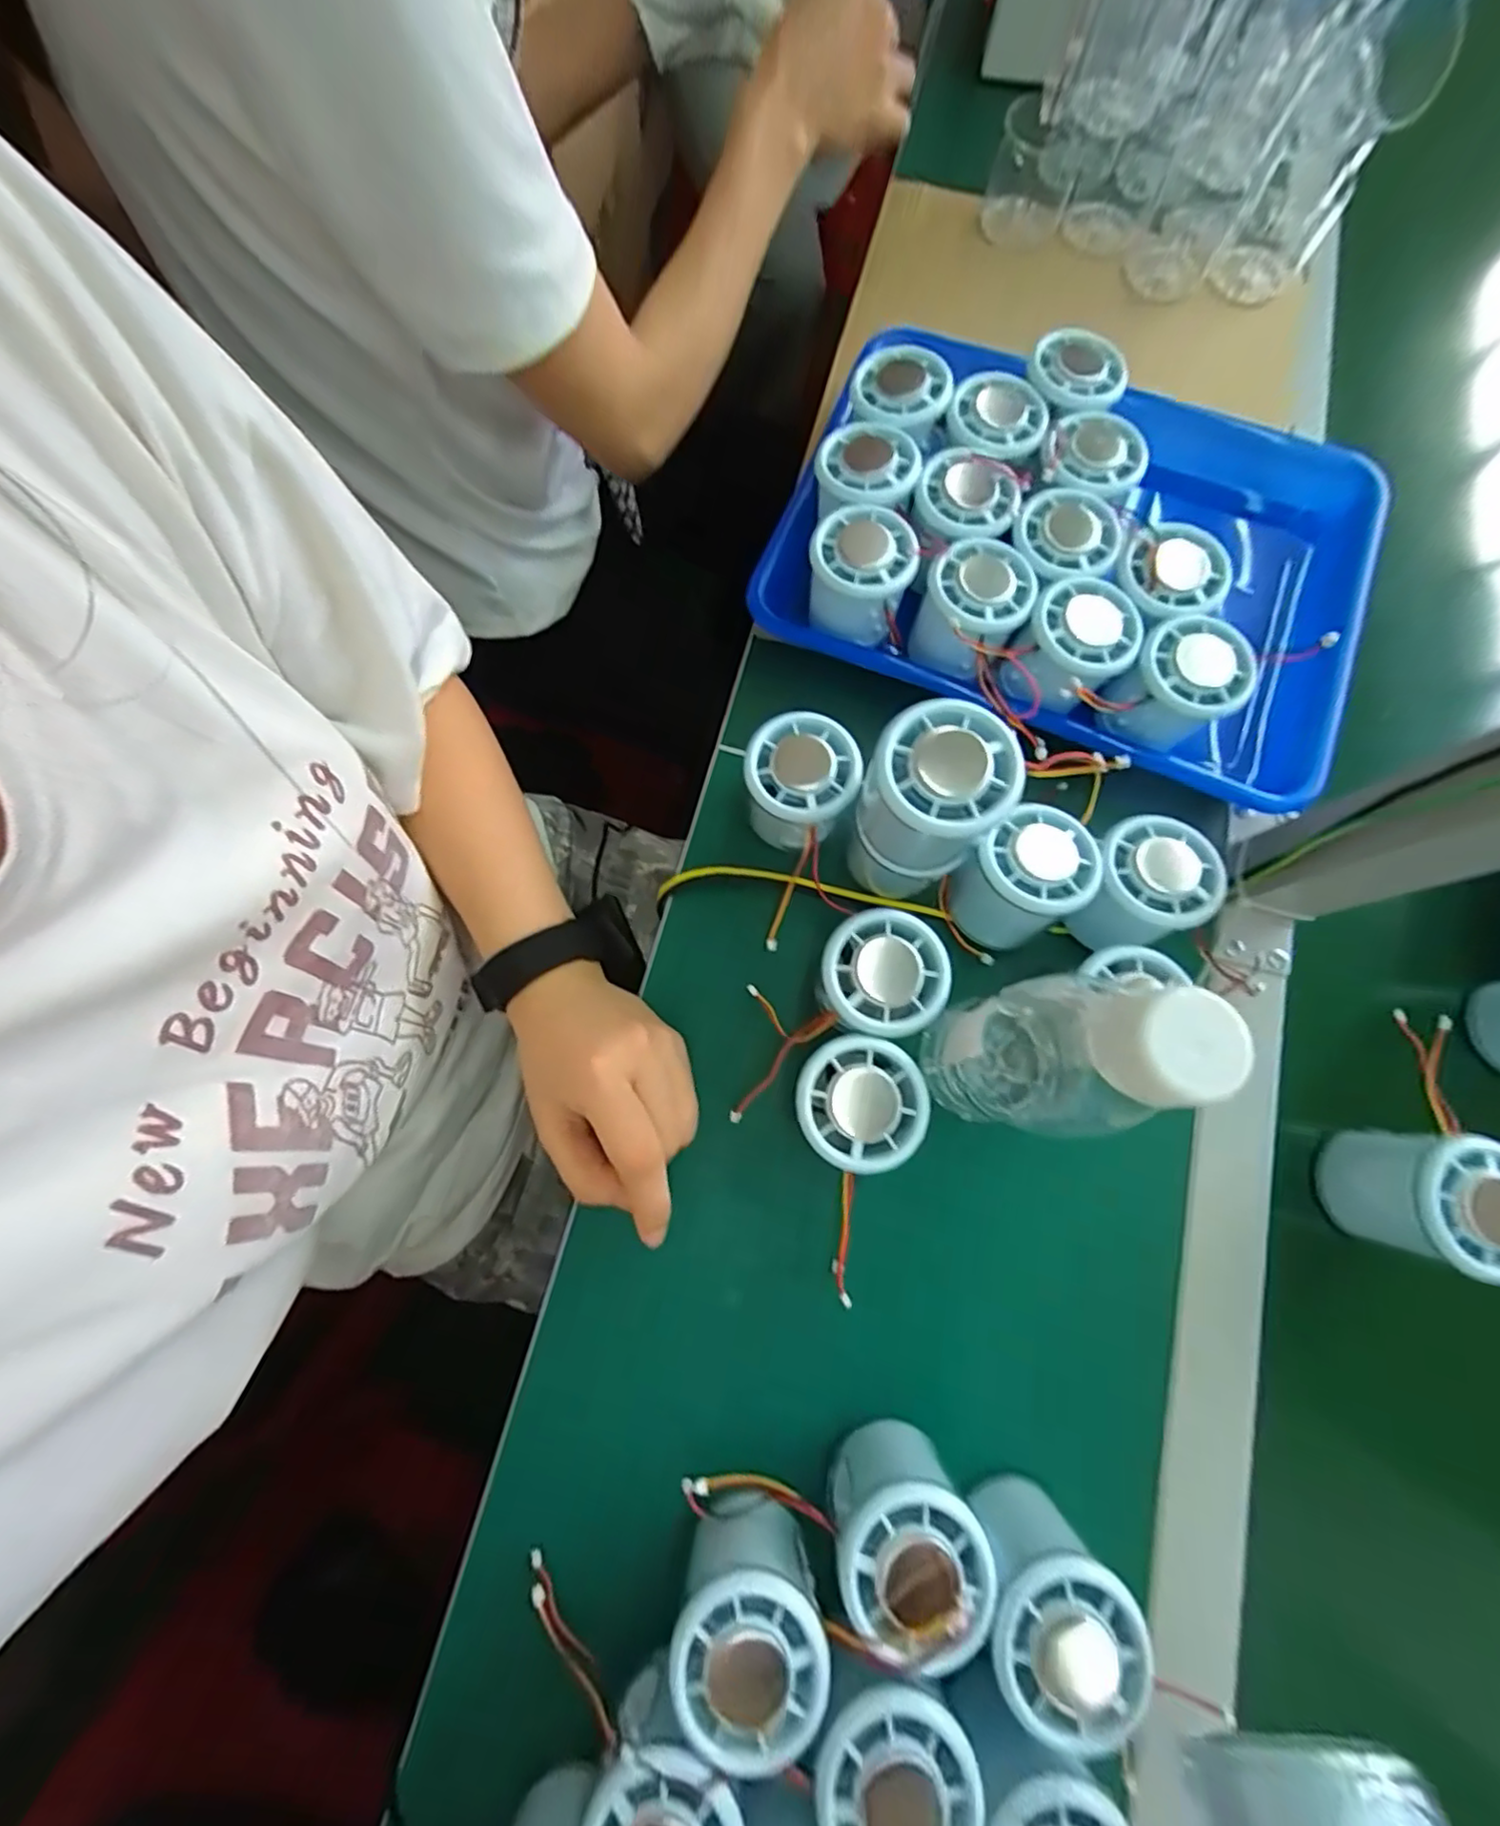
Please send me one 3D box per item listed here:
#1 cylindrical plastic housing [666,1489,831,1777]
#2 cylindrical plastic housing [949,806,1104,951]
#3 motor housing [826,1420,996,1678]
[{"bbox_3d":[-0.001,0.276,0.249,0.055,0.039,0.060,11,77,1],"label":"cylindrical plastic housing"},{"bbox_3d":[0.137,-0.018,0.318,0.058,0.062,0.053,0,77,-2],"label":"cylindrical plastic housing"},{"bbox_3d":[0.062,0.252,0.261,0.056,0.049,0.058,0,77,-2],"label":"motor housing"}]

